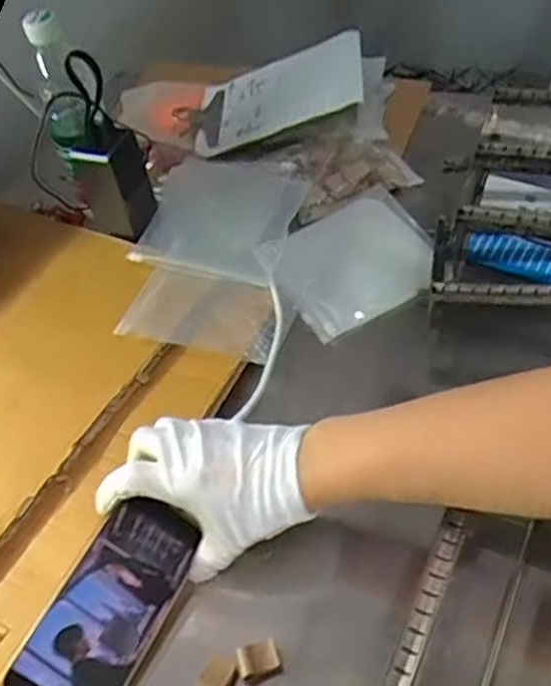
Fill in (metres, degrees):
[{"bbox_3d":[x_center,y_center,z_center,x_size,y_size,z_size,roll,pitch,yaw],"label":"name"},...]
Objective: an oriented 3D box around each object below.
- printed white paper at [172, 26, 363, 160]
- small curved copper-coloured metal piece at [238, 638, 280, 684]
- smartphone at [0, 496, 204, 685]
[{"bbox_3d":[-0.004,-0.297,0.871,0.225,0.022,0.165,-18,48,14],"label":"printed white paper"},{"bbox_3d":[-0.011,0.211,0.484,0.027,0.010,0.022,-16,46,-4],"label":"small curved copper-coloured metal piece"},{"bbox_3d":[-0.113,0.183,0.498,0.075,0.006,0.150,36,60,-13],"label":"smartphone"}]

